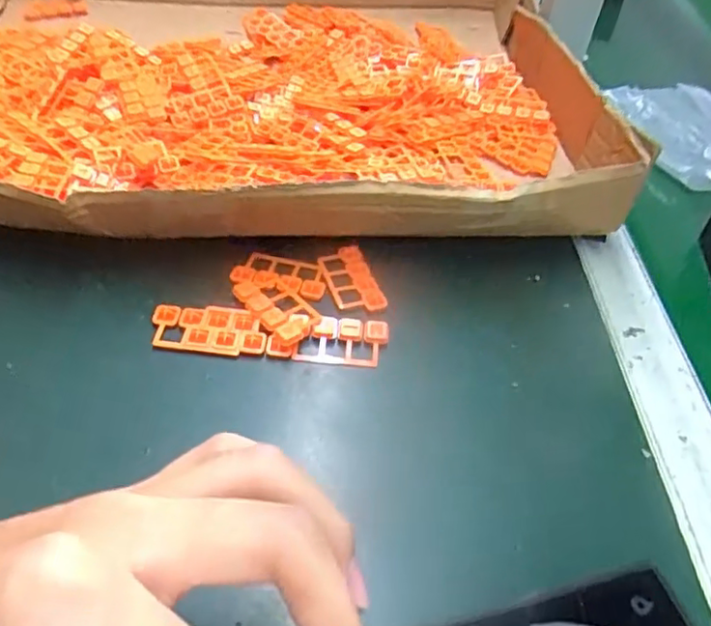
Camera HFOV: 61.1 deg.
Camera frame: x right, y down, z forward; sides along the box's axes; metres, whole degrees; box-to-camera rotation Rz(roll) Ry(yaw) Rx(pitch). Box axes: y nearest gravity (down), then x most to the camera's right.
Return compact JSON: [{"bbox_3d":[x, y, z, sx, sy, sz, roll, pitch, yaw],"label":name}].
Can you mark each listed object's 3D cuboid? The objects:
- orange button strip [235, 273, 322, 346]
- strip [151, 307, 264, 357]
[{"bbox_3d":[-0.042,-0.004,0.330,0.029,0.007,0.054,-26,54,-28],"label":"orange button strip"},{"bbox_3d":[-0.077,0.009,0.317,0.058,0.005,0.028,3,45,-3],"label":"strip"}]

